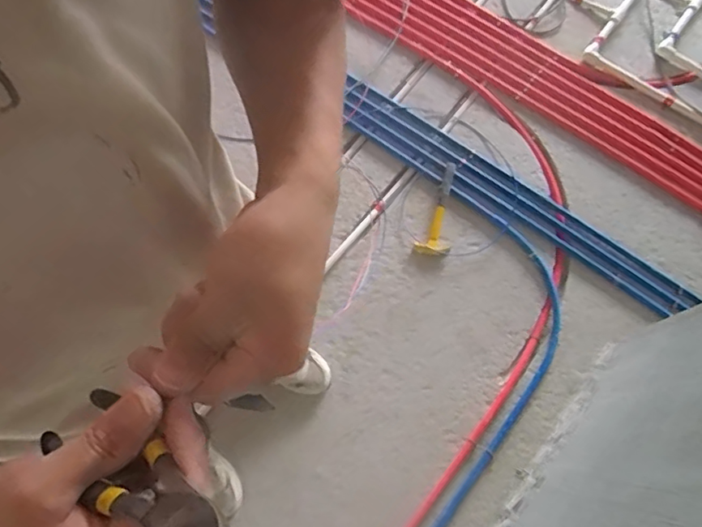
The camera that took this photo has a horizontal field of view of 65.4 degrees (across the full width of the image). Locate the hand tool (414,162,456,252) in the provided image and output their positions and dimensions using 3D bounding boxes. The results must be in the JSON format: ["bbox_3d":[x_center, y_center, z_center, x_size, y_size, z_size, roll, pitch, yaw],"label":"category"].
[{"bbox_3d":[0.254,-0.156,1.556,0.092,0.033,0.280,15,74,4],"label":"hand tool"}]

